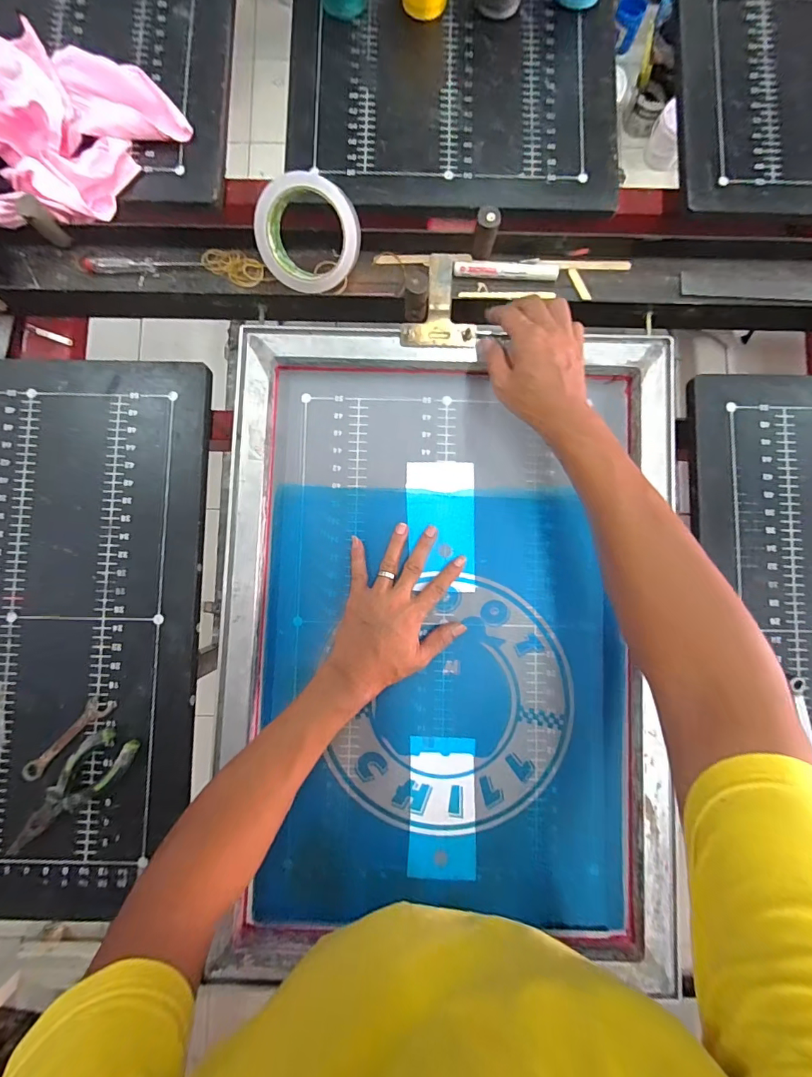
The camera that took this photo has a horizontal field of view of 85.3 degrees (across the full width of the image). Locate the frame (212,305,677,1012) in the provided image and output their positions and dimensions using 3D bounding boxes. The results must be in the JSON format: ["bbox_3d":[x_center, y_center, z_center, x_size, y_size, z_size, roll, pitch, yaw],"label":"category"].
[{"bbox_3d":[0.048,0.099,0.470,0.452,0.042,0.635,1,85,0],"label":"frame"}]

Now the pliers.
[{"bbox_3d":[-0.346,0.259,0.452,0.052,0.016,0.155,44,86,4],"label":"pliers"}]

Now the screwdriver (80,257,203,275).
[{"bbox_3d":[-0.304,-0.313,0.504,0.137,0.012,0.022,2,85,0],"label":"screwdriver"}]

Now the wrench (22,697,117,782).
[{"bbox_3d":[-0.358,0.210,0.463,0.116,0.005,0.023,-43,86,-4],"label":"wrench"}]

